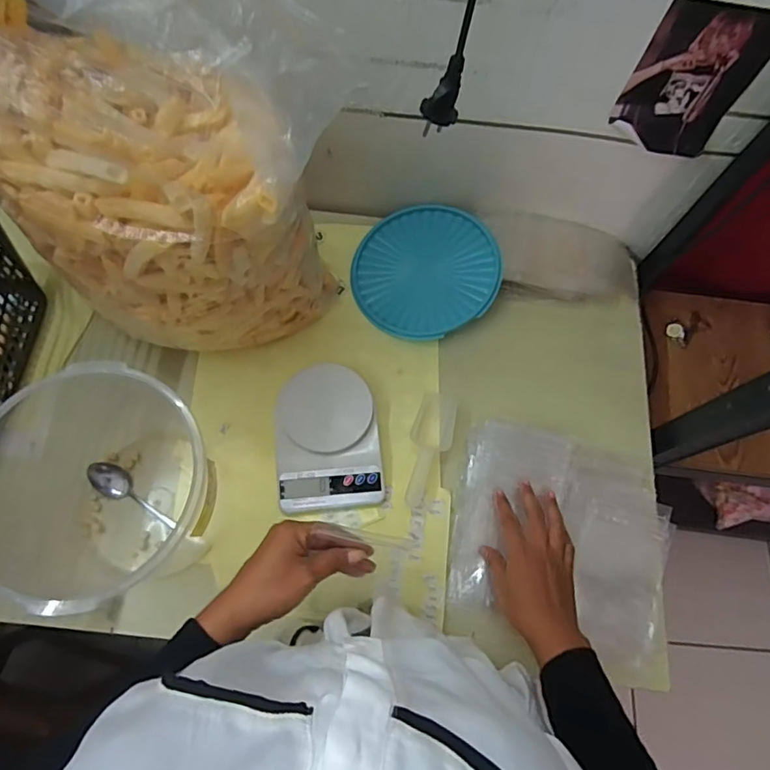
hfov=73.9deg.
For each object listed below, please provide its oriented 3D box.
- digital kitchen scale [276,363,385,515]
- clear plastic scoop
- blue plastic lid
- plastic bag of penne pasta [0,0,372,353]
[{"bbox_3d":[-0.072,0.063,0.633,0.128,0.036,0.176,-6,70,-5],"label":"digital kitchen scale"},{"bbox_3d":[0.056,0.078,0.642,0.051,0.023,0.150,15,70,3],"label":"clear plastic scoop"},{"bbox_3d":[0.055,-0.165,0.722,0.196,0.012,0.203,-3,73,11],"label":"blue plastic lid"},{"bbox_3d":[-0.196,-0.169,0.508,0.270,0.409,0.240,44,74,12],"label":"plastic bag of penne pasta"}]

